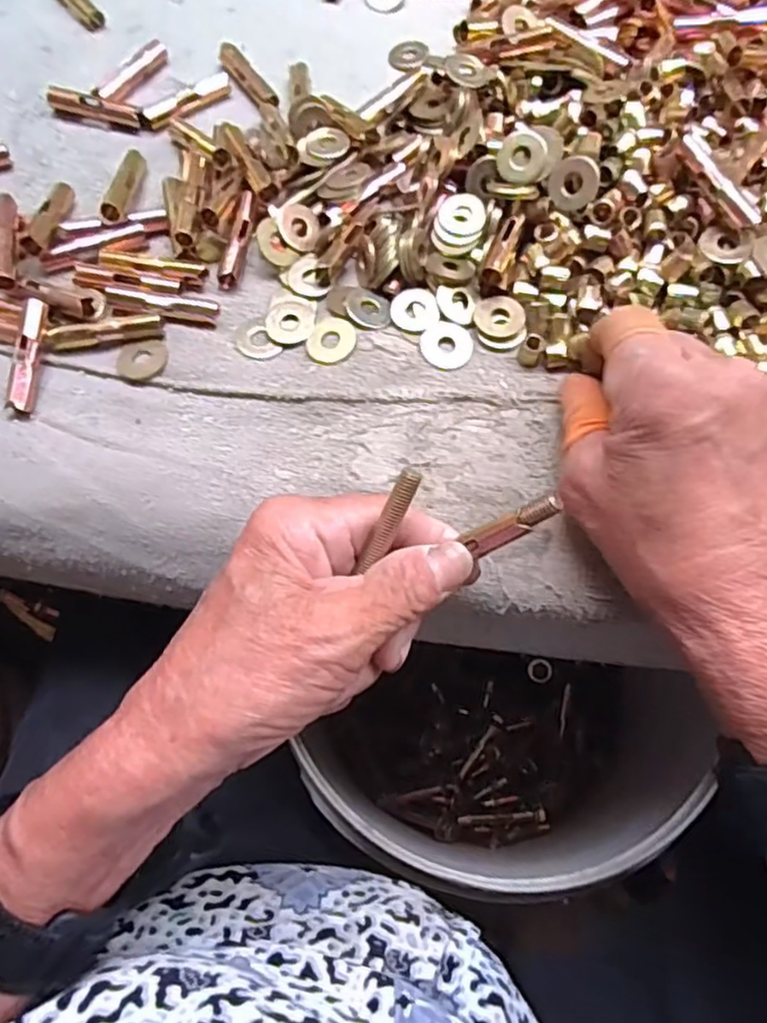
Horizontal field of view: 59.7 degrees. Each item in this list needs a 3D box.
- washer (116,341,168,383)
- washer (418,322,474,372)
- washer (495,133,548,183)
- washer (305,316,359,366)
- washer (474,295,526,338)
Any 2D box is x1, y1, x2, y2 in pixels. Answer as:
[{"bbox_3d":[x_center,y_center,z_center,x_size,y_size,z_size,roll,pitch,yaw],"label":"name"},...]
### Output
[{"bbox_3d":[-0.104,-0.065,0.287,0.022,0.004,0.019,-7,69,-1],"label":"washer"},{"bbox_3d":[0.027,-0.072,0.289,0.022,0.004,0.022,11,77,-4],"label":"washer"},{"bbox_3d":[0.061,-0.156,0.295,0.021,0.004,0.020,2,97,17],"label":"washer"},{"bbox_3d":[-0.022,-0.074,0.288,0.022,0.004,0.022,-3,77,13],"label":"washer"},{"bbox_3d":[0.051,-0.086,0.292,0.021,0.005,0.019,11,70,6],"label":"washer"}]

